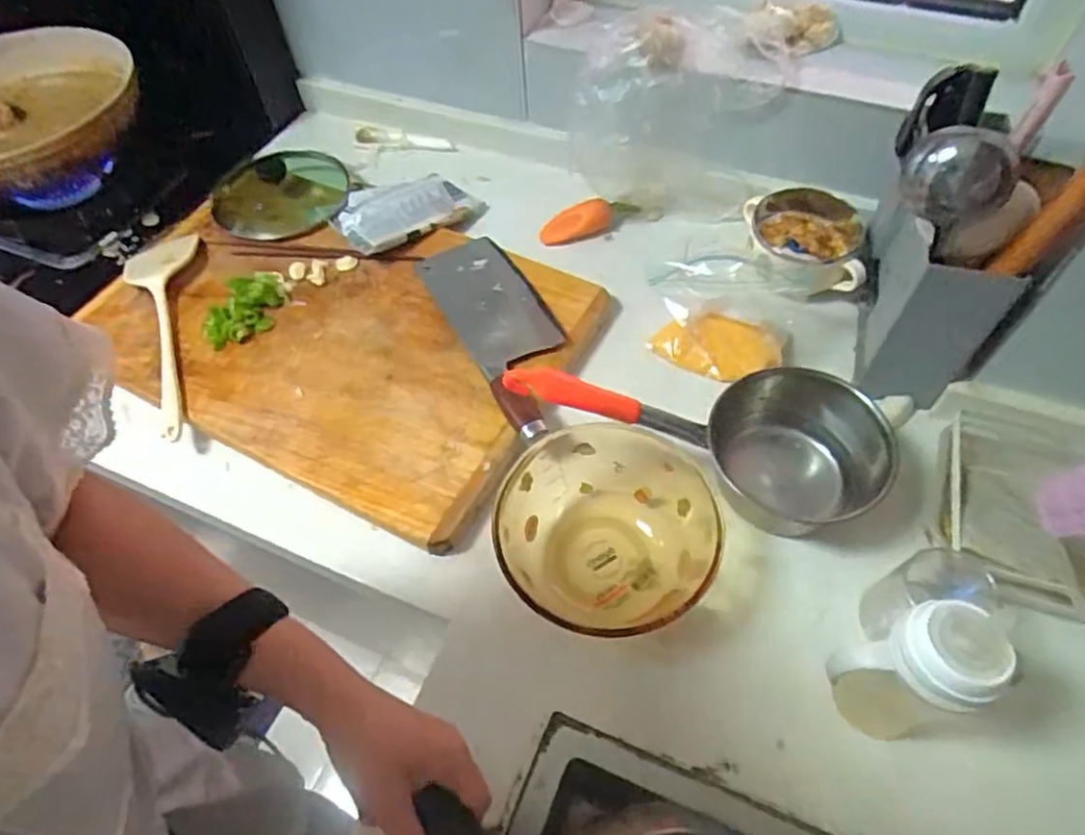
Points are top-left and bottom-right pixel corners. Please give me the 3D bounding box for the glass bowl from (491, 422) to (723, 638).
[{"bbox_3d":[0.061,0.094,0.572,0.170,0.084,0.177,-1,56,2],"label":"glass bowl"}]

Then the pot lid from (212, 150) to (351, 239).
[{"bbox_3d":[-0.339,-0.283,0.853,0.168,0.038,0.165,-8,56,-2],"label":"pot lid"}]

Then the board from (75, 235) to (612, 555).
[{"bbox_3d":[-0.226,-0.103,0.733,0.515,0.026,0.336,23,61,17],"label":"board"}]

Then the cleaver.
[{"bbox_3d":[-0.043,-0.103,0.710,0.098,0.021,0.287,-25,59,-13],"label":"cleaver"}]

